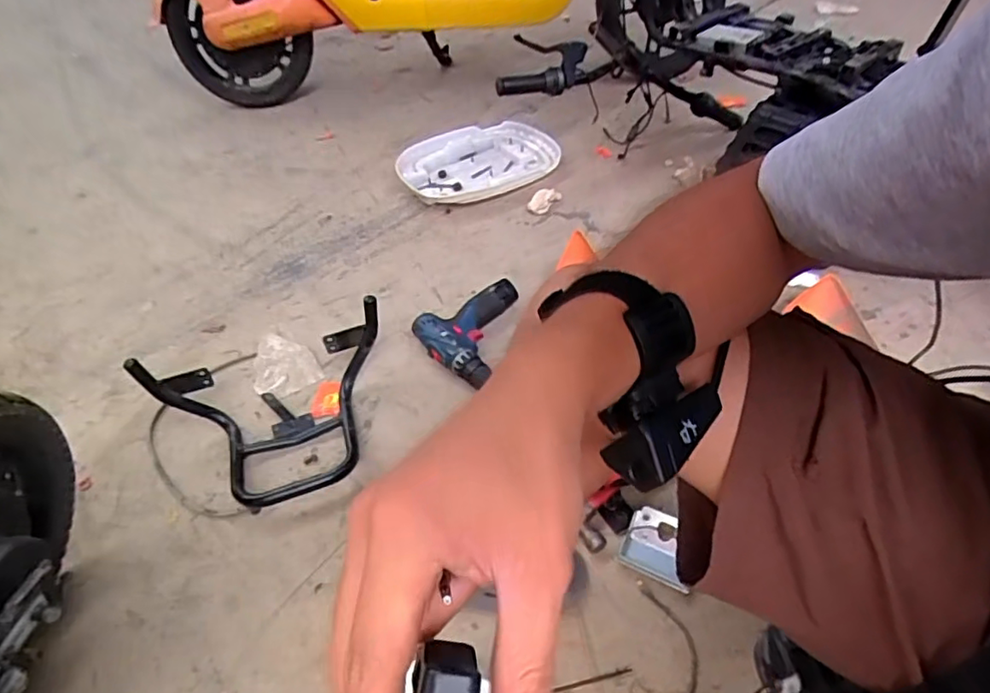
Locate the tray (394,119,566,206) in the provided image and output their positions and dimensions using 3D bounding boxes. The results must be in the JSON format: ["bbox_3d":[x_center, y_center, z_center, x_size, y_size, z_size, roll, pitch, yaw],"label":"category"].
[{"bbox_3d":[-0.026,-0.466,1.472,0.414,0.046,0.301,-29,50,-22],"label":"tray"}]

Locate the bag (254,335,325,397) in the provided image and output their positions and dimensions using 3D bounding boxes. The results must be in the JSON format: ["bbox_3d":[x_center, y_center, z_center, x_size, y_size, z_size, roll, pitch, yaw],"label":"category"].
[{"bbox_3d":[-0.358,0.028,0.986,0.098,0.010,0.150,-30,51,-23],"label":"bag"}]

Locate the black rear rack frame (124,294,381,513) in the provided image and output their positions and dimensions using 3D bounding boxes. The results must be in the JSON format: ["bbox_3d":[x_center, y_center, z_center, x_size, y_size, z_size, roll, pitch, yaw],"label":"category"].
[{"bbox_3d":[-0.304,0.097,0.819,0.329,0.149,0.220,-12,46,-7],"label":"black rear rack frame"}]

